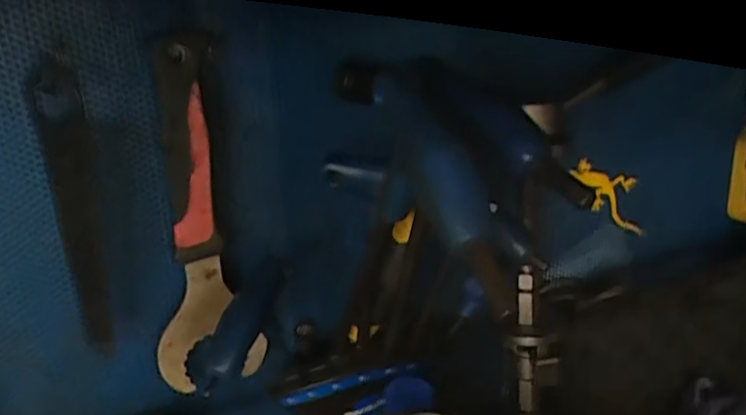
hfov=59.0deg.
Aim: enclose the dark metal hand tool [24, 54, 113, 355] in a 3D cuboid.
[{"bbox_3d":[-0.189,0.003,0.414,0.029,0.186,0.017,-13,23,-27],"label":"dark metal hand tool"}]

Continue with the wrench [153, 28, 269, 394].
[{"bbox_3d":[-0.113,0.009,0.443,0.068,0.242,0.018,-7,21,-12],"label":"wrench"}]

